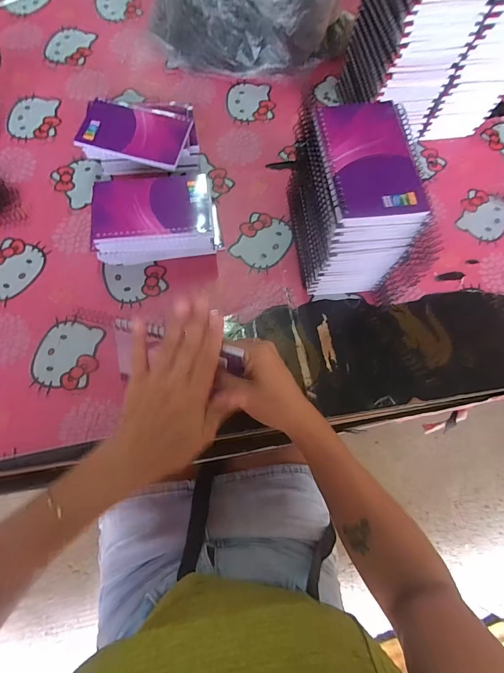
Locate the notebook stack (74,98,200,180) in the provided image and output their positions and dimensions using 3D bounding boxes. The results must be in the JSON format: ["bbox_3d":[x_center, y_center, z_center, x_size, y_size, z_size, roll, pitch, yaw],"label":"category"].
[{"bbox_3d":[-0.146,-0.246,0.489,0.140,0.065,0.088,10,69,1],"label":"notebook stack"}]

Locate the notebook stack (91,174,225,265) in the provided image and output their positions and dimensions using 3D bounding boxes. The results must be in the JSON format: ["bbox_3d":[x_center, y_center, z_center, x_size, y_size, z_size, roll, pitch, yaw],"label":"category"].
[{"bbox_3d":[-0.114,-0.134,0.451,0.149,0.066,0.097,-4,72,-5],"label":"notebook stack"}]

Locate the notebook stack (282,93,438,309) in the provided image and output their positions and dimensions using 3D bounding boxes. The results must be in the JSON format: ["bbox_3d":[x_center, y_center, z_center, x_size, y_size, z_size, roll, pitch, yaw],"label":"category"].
[{"bbox_3d":[0.108,-0.128,0.410,0.097,0.163,0.155,-8,70,-5],"label":"notebook stack"}]

